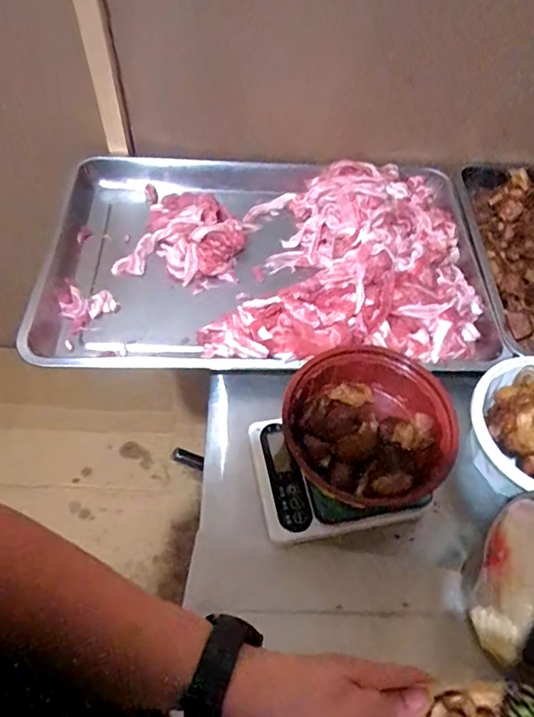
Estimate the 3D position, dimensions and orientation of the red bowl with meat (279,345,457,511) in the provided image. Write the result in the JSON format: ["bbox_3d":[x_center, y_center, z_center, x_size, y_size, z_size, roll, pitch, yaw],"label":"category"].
[{"bbox_3d":[0.115,0.060,0.551,0.171,0.050,0.190,29,59,16],"label":"red bowl with meat"}]

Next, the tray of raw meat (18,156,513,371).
[{"bbox_3d":[-0.004,-0.158,0.711,0.618,0.122,0.396,1,55,-2],"label":"tray of raw meat"}]

